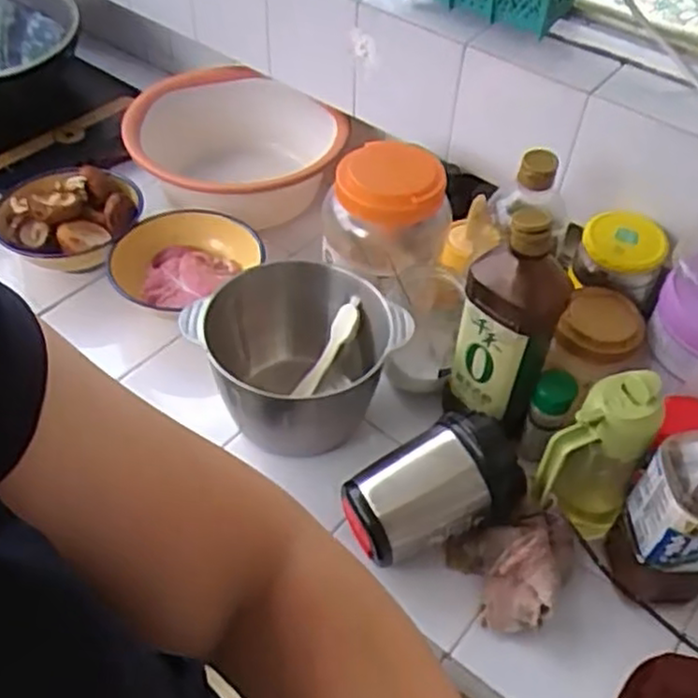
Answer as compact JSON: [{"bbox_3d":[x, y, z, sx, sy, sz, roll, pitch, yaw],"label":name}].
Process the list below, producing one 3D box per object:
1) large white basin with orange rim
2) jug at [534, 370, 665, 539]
[{"bbox_3d":[-0.157,-0.266,1.024,0.273,0.114,0.320,-14,50,-16],"label":"large white basin with orange rim"},{"bbox_3d":[0.218,0.103,0.655,0.075,0.181,0.085,33,54,23],"label":"jug"}]

